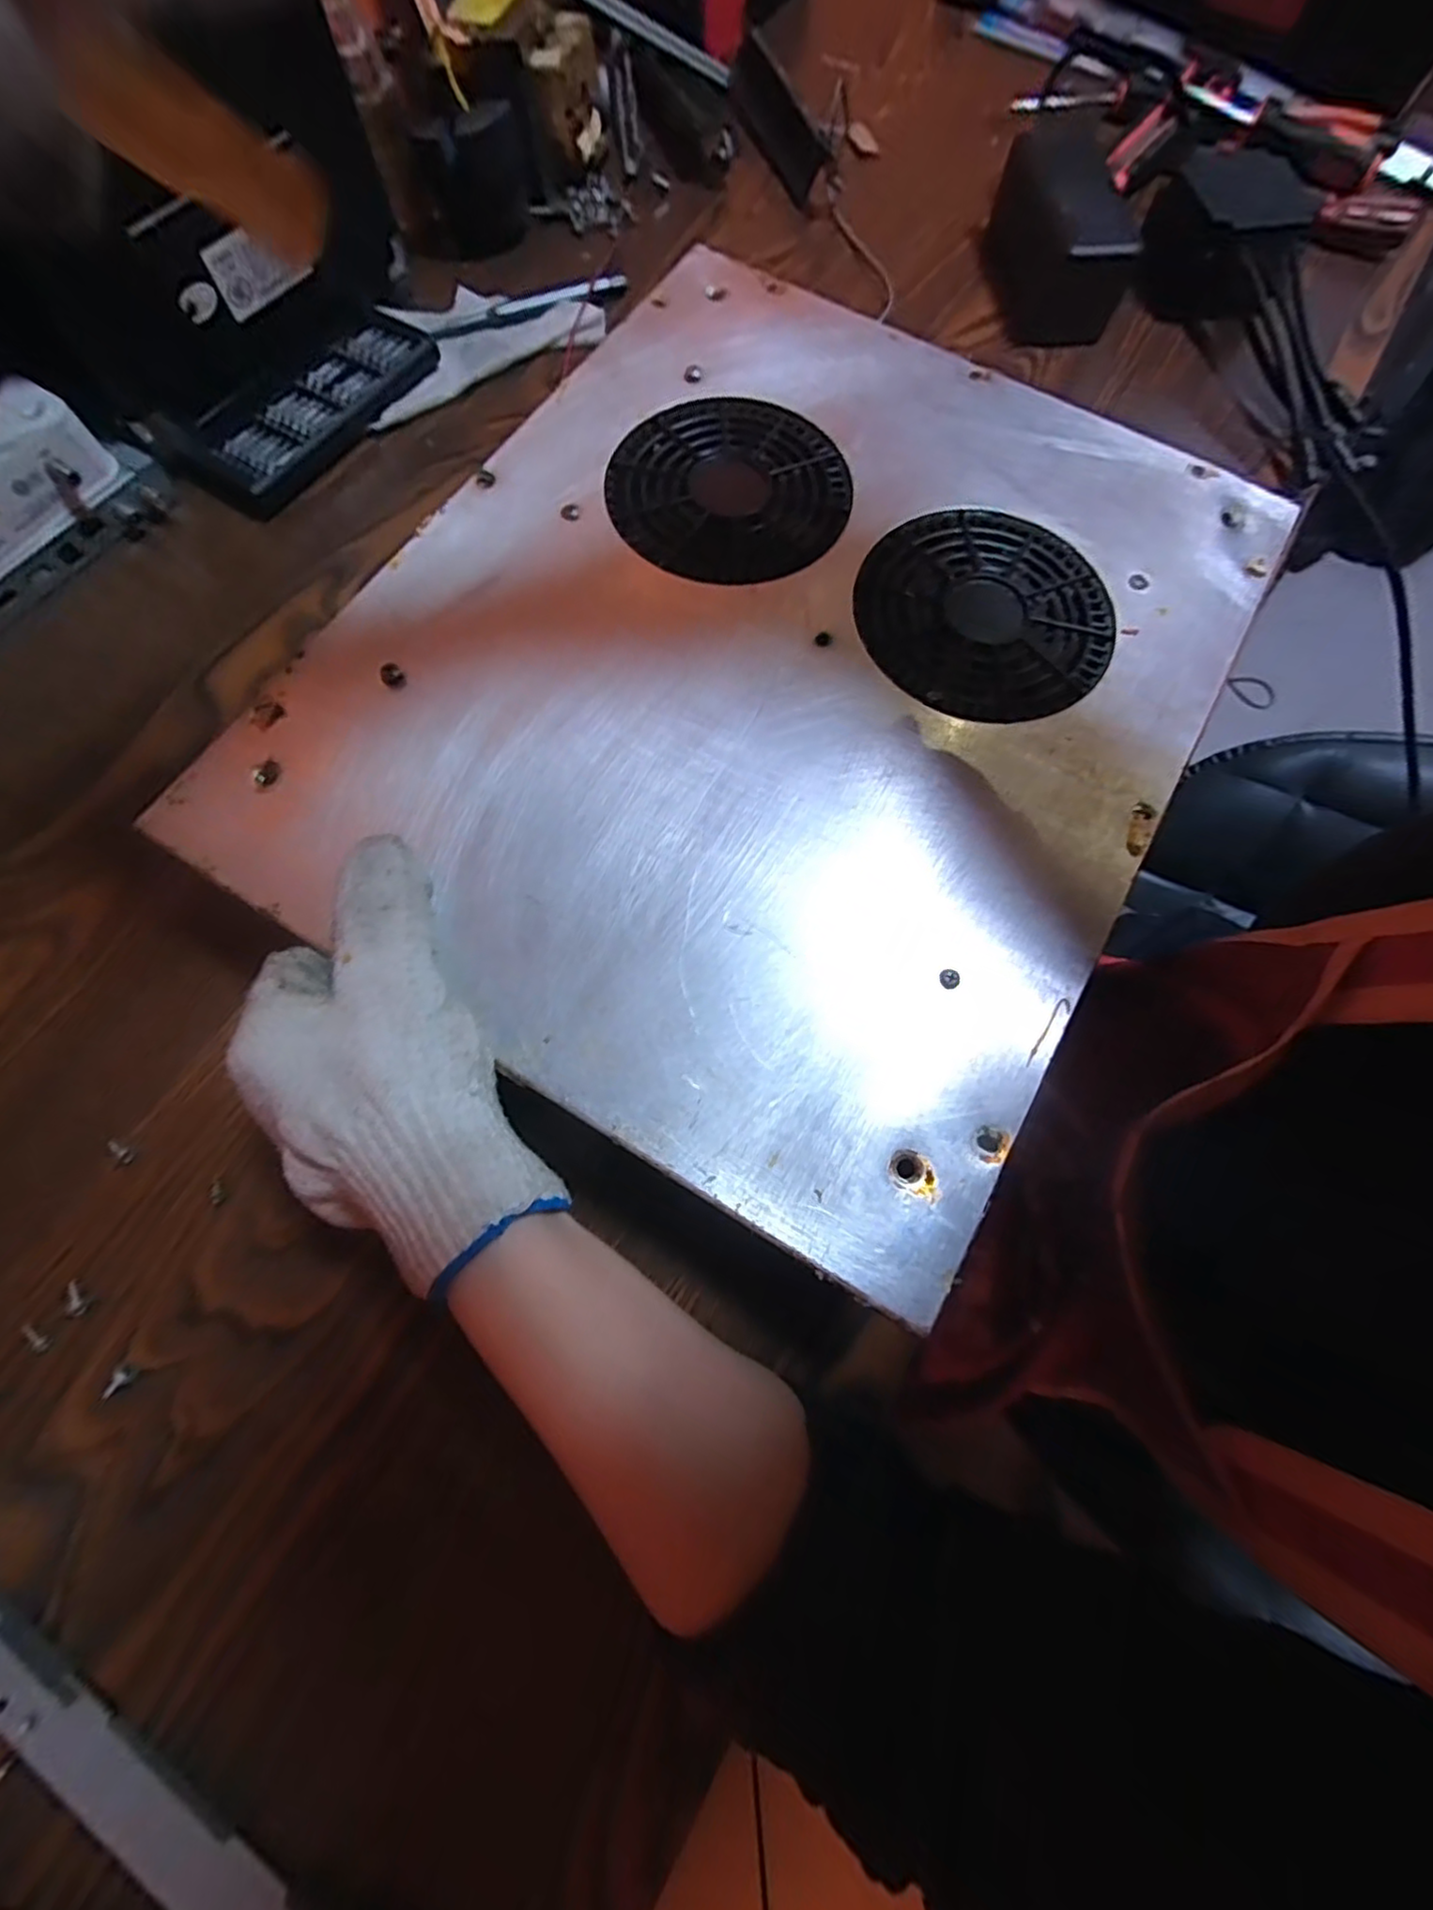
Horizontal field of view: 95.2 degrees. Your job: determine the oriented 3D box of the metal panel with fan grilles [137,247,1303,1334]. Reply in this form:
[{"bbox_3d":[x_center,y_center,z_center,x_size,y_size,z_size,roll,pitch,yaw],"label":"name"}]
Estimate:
[{"bbox_3d":[0.025,-0.122,0.274,0.326,0.007,0.393,29,75,8],"label":"metal panel with fan grilles"}]

